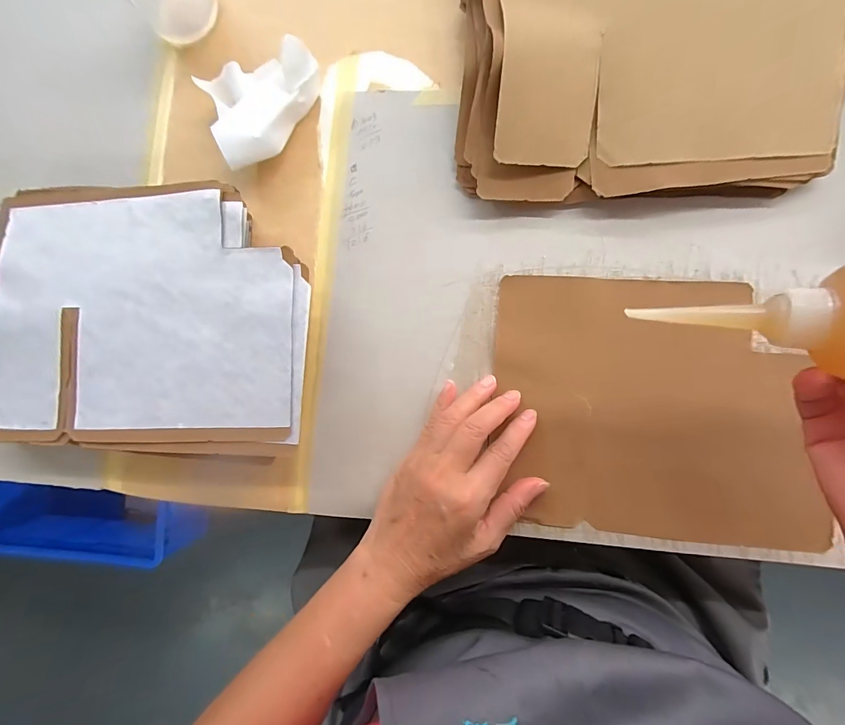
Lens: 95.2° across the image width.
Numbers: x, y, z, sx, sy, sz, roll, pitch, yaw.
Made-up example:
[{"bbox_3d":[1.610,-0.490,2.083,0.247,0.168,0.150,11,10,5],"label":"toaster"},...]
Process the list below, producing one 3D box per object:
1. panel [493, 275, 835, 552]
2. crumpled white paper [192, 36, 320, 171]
[{"bbox_3d":[0.173,0.032,0.295,0.229,0.008,0.190,3,86,5],"label":"panel"},{"bbox_3d":[-0.129,-0.217,0.322,0.098,0.036,0.087,-27,85,2],"label":"crumpled white paper"}]

